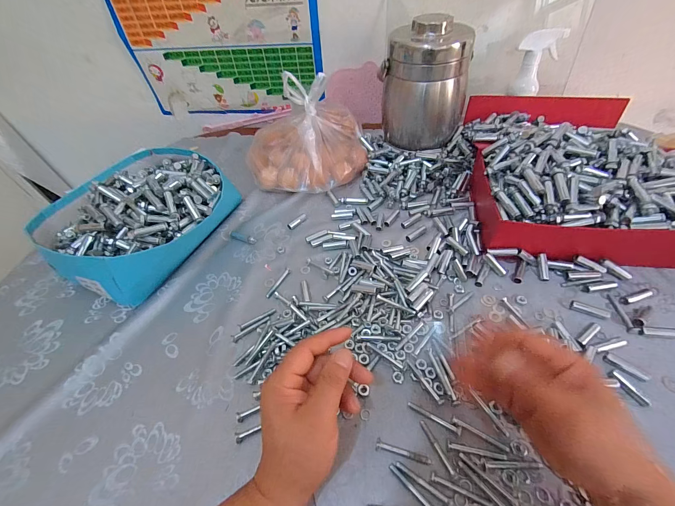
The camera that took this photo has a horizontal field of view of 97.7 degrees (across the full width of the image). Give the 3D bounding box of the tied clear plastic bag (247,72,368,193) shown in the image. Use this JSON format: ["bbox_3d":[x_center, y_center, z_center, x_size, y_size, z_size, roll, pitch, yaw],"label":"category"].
[{"bbox_3d":[-0.064,-0.223,0.569,0.237,0.162,0.157,-8,50,-1],"label":"tied clear plastic bag"}]

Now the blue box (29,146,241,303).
[{"bbox_3d":[-0.337,-0.074,0.511,0.272,0.114,0.277,25,57,24],"label":"blue box"}]

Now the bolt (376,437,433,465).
[{"bbox_3d":[0.066,0.202,0.297,0.055,0.007,0.011,12,53,16],"label":"bolt"}]

